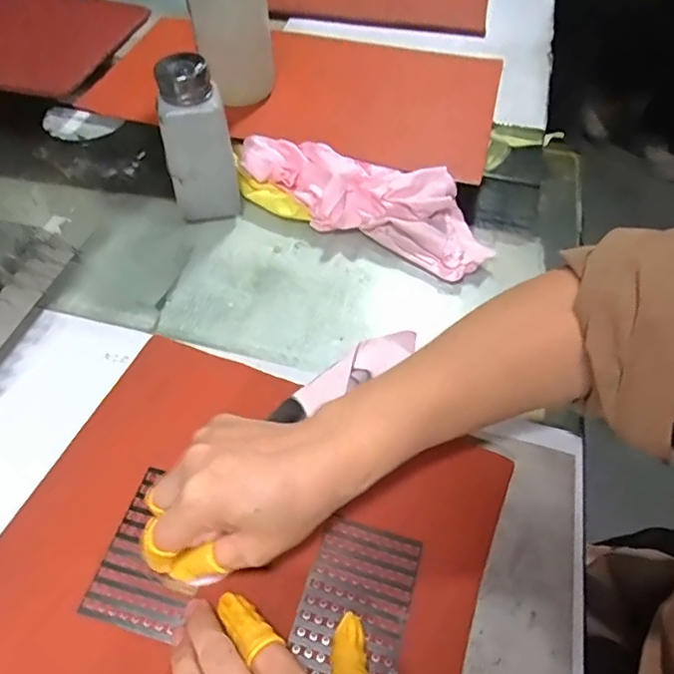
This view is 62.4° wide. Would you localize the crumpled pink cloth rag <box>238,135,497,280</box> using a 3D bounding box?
[{"bbox_3d":[0.023,-0.124,0.486,0.232,0.045,0.086,22,55,15],"label":"crumpled pink cloth rag"}]

